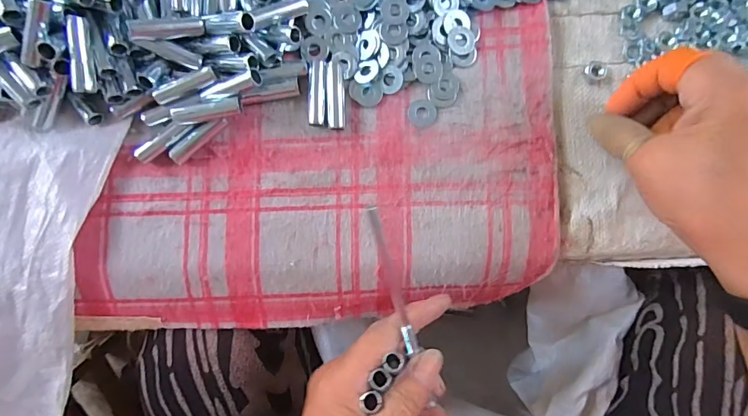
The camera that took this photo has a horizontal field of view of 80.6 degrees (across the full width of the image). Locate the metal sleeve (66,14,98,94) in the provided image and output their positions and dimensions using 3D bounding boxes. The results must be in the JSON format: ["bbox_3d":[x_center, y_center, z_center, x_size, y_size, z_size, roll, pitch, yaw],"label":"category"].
[{"bbox_3d":[-0.173,-0.090,0.260,0.011,0.009,0.043,1,101,2],"label":"metal sleeve"}]

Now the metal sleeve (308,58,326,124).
[{"bbox_3d":[-0.037,-0.075,0.291,0.011,0.008,0.042,1,86,1],"label":"metal sleeve"}]

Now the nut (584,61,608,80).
[{"bbox_3d":[0.150,-0.093,0.299,0.014,0.005,0.013,0,88,2],"label":"nut"}]

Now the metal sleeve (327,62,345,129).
[{"bbox_3d":[-0.025,-0.074,0.291,0.012,0.008,0.044,-1,85,1],"label":"metal sleeve"}]

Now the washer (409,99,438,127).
[{"bbox_3d":[0.032,-0.063,0.293,0.018,0.004,0.018,0,85,1],"label":"washer"}]

